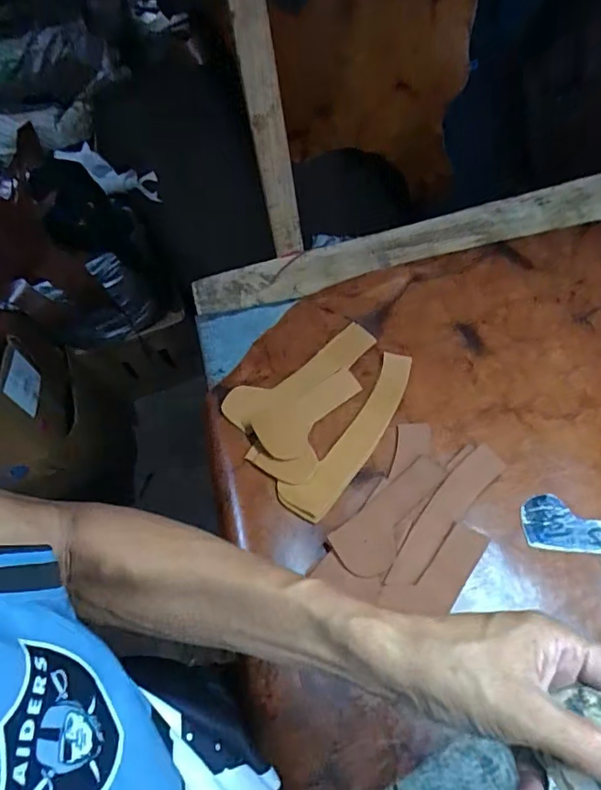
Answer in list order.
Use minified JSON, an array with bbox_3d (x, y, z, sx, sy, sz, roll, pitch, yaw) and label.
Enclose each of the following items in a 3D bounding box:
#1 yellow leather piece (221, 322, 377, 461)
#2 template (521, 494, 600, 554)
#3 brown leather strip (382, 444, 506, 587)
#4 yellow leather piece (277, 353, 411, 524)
[{"bbox_3d":[0.009,-0.014,0.595,0.108,0.011,0.185,37,68,24],"label":"yellow leather piece"},{"bbox_3d":[0.271,0.122,0.487,0.121,0.004,0.050,3,60,10],"label":"template"},{"bbox_3d":[0.135,0.114,0.500,0.034,0.011,0.163,37,68,24],"label":"brown leather strip"},{"bbox_3d":[0.058,0.040,0.557,0.051,0.011,0.211,32,66,22],"label":"yellow leather piece"}]

